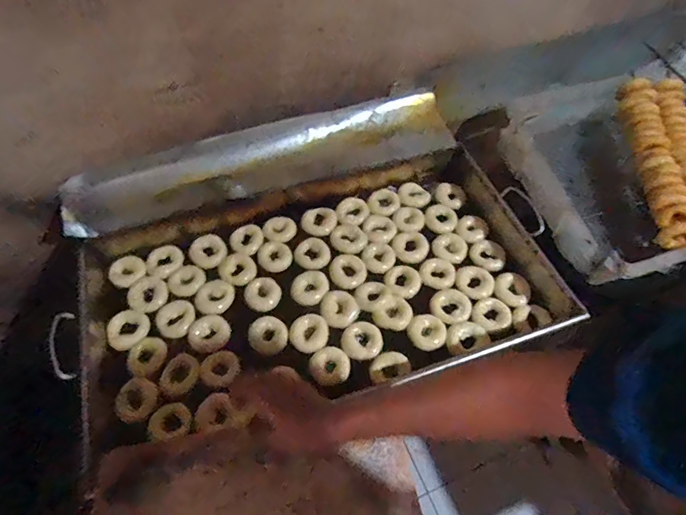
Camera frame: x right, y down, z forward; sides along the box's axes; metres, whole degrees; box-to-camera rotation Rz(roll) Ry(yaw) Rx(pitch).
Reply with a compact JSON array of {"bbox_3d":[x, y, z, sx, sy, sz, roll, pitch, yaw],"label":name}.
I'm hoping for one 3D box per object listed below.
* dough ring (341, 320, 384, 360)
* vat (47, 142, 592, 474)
[{"bbox_3d":[0.037,0.159,0.844,0.077,0.020,0.073,-1,53,1],"label":"dough ring"},{"bbox_3d":[-0.051,0.045,0.886,0.875,0.089,0.491,-13,54,-8],"label":"vat"}]

